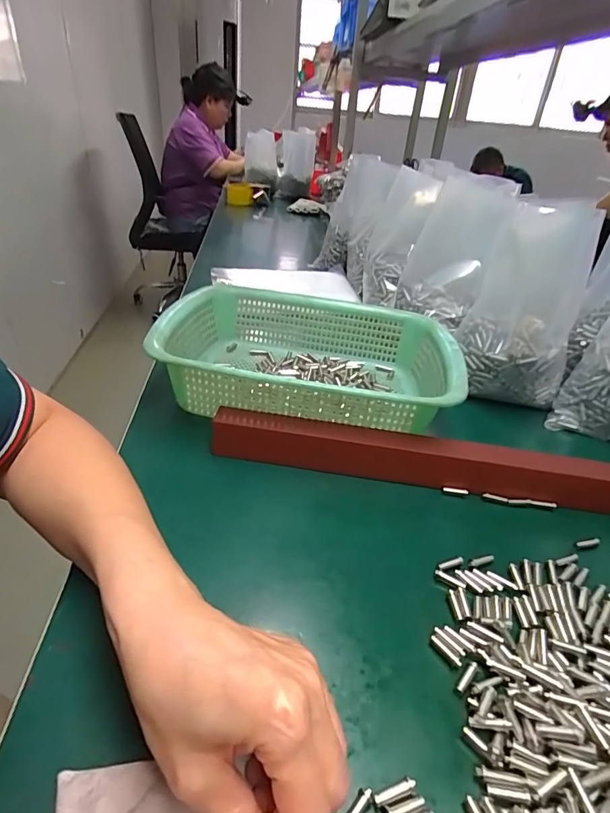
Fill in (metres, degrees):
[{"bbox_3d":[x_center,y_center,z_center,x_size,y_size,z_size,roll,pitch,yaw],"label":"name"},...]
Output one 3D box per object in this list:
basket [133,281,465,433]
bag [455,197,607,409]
[{"bbox_3d":[0.007,-0.050,0.475,0.295,0.080,0.225,9,34,5],"label":"basket"},{"bbox_3d":[0.259,-0.118,0.509,0.123,0.196,0.132,20,37,20],"label":"bag"}]

